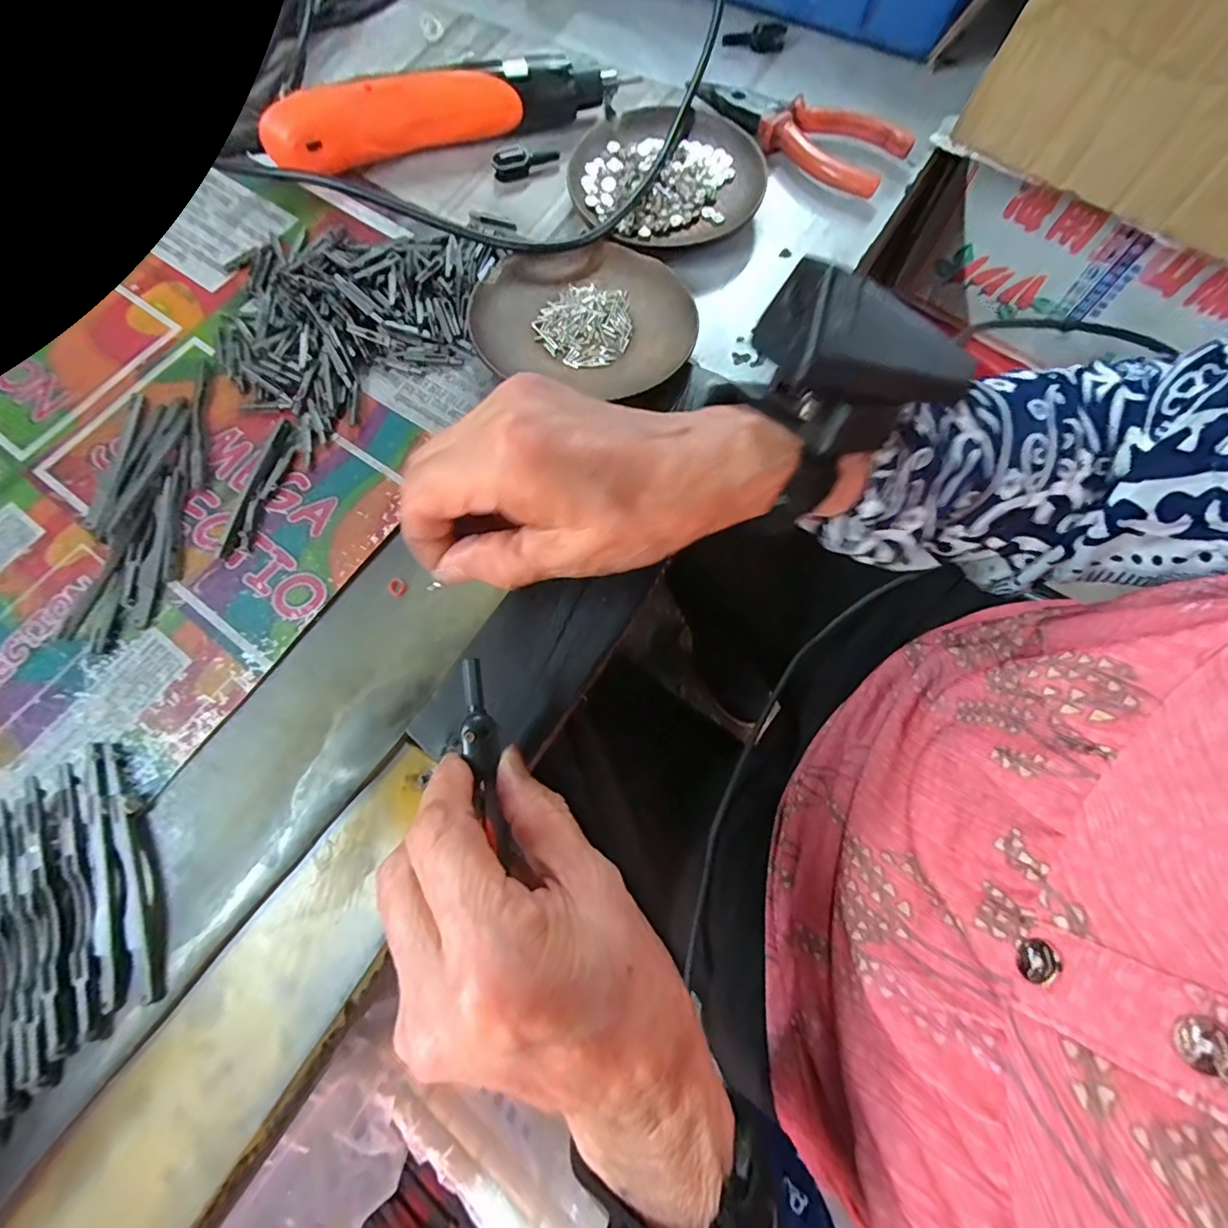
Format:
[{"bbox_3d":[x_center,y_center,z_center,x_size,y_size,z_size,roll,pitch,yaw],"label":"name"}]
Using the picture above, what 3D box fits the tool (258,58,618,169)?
[{"bbox_3d":[-0.103,-0.309,0.319,0.211,0.036,0.027,-17,72,-4],"label":"tool"}]

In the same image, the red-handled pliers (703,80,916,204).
[{"bbox_3d":[0.114,-0.304,0.323,0.133,0.016,0.046,36,76,12],"label":"red-handled pliers"}]

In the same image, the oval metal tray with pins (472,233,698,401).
[{"bbox_3d":[-0.014,-0.159,0.274,0.112,0.021,0.101,8,72,4],"label":"oval metal tray with pins"}]

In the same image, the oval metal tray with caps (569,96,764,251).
[{"bbox_3d":[0.030,-0.263,0.312,0.112,0.014,0.107,-21,73,-5],"label":"oval metal tray with caps"}]

